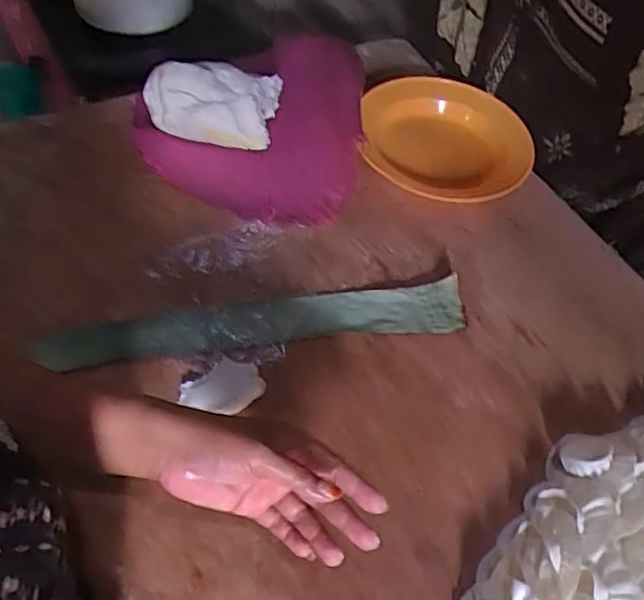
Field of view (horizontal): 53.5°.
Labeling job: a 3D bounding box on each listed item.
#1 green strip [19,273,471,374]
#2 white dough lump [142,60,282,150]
[{"bbox_3d":[-0.060,0.023,0.623,0.407,0.012,0.056,-6,59,-10],"label":"green strip"},{"bbox_3d":[-0.127,-0.230,0.735,0.152,0.069,0.084,2,52,-3],"label":"white dough lump"}]

